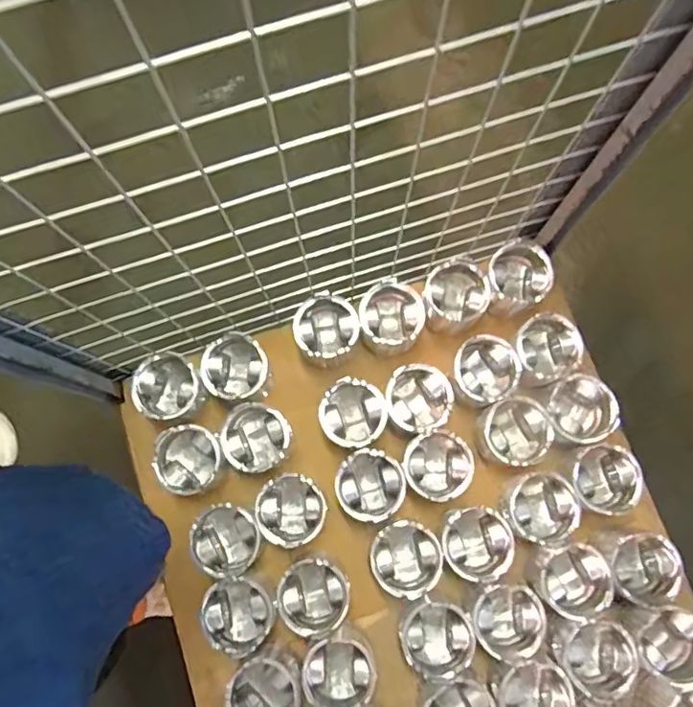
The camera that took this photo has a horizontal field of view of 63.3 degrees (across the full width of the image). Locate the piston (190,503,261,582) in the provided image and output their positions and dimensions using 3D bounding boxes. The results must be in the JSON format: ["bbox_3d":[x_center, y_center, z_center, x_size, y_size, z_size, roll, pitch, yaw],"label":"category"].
[{"bbox_3d":[-0.159,0.247,0.747,0.088,0.073,0.082,0,79,0],"label":"piston"}]

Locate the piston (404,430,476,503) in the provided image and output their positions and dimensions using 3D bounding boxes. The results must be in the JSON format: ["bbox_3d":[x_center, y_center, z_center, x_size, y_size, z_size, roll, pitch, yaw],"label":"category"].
[{"bbox_3d":[0.123,0.154,0.768,0.087,0.065,0.089,0,79,0],"label":"piston"}]

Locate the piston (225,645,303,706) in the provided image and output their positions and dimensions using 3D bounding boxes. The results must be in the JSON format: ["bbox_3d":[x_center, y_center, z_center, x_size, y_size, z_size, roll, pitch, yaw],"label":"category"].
[{"bbox_3d":[-0.102,0.429,0.718,0.090,0.078,0.084,0,79,0],"label":"piston"}]

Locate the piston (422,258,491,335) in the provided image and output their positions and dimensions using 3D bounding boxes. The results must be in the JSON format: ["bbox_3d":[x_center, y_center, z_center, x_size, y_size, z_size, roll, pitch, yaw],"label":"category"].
[{"bbox_3d":[0.158,-0.083,0.830,0.089,0.066,0.096,0,79,0],"label":"piston"}]

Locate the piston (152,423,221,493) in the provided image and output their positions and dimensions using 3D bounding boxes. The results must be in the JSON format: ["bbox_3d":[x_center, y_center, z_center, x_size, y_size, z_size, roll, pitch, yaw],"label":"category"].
[{"bbox_3d":[-0.213,0.144,0.772,0.087,0.064,0.083,0,79,0],"label":"piston"}]

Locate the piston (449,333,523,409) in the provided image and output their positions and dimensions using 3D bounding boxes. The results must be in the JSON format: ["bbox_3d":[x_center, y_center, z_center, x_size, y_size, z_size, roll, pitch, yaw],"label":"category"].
[{"bbox_3d":[0.194,0.026,0.806,0.090,0.071,0.091,0,79,0],"label":"piston"}]

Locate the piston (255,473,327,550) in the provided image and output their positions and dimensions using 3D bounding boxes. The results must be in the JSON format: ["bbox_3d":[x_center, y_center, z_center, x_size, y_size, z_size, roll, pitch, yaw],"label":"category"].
[{"bbox_3d":[-0.074,0.212,0.764,0.089,0.071,0.088,0,79,0],"label":"piston"}]

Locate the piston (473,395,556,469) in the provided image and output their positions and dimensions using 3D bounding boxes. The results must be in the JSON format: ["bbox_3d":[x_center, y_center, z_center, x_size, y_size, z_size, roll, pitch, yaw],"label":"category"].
[{"bbox_3d":[0.232,0.112,0.789,0.083,0.093,0.090,0,79,0],"label":"piston"}]

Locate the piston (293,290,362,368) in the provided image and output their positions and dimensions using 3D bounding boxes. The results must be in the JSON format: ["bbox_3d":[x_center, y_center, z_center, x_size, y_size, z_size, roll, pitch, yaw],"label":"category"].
[{"bbox_3d":[-0.028,-0.032,0.827,0.090,0.087,0.088,-23,80,-4],"label":"piston"}]

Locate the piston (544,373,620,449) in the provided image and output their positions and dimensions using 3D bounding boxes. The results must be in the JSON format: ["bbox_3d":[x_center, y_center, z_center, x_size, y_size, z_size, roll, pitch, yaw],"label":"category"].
[{"bbox_3d":[0.315,0.079,0.772,0.081,0.067,0.088,0,79,0],"label":"piston"}]

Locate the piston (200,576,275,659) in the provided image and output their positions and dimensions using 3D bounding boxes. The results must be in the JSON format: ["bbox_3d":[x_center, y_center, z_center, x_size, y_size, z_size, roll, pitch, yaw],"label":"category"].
[{"bbox_3d":[-0.140,0.337,0.729,0.088,0.079,0.085,0,79,0],"label":"piston"}]

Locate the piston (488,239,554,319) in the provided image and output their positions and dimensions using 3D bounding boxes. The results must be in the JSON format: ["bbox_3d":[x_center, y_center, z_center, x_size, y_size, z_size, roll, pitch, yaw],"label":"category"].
[{"bbox_3d":[0.251,-0.109,0.828,0.093,0.063,0.088,0,79,0],"label":"piston"}]

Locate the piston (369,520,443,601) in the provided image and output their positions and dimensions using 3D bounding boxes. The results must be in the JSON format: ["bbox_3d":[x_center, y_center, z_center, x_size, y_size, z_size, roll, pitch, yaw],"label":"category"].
[{"bbox_3d":[0.078,0.271,0.756,0.089,0.088,0.088,0,79,0],"label":"piston"}]

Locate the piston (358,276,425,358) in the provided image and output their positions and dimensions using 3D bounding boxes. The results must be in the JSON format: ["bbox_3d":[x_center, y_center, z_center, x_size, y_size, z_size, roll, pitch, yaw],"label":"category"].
[{"bbox_3d":[0.062,-0.045,0.823,0.087,0.094,0.103,34,81,6],"label":"piston"}]

